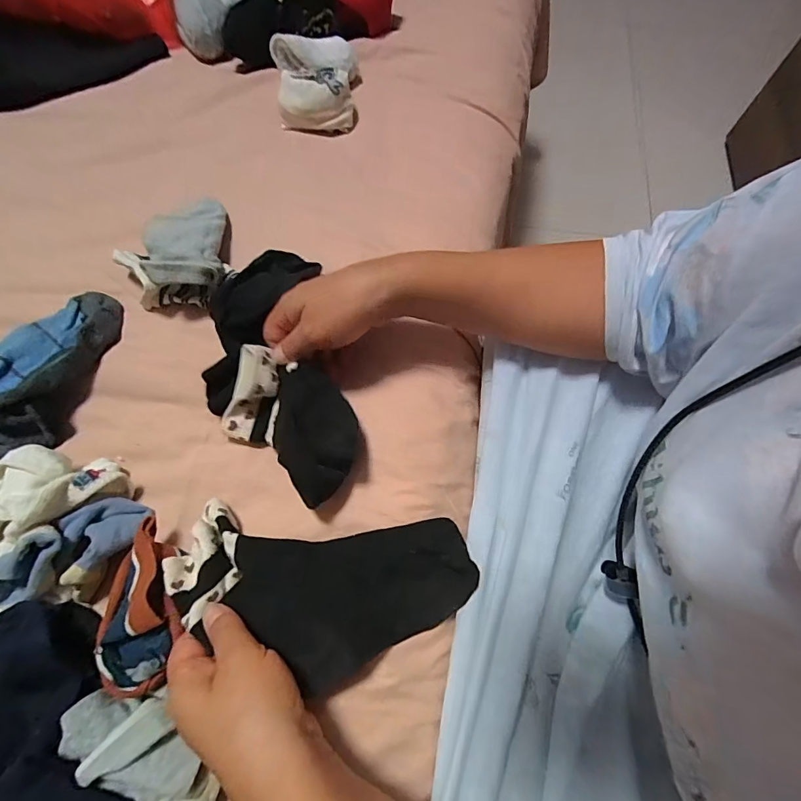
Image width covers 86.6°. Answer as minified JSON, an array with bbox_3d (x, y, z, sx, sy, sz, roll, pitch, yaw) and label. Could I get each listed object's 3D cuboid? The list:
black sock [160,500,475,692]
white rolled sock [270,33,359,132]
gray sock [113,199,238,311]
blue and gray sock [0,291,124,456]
[{"bbox_3d":[-0.051,0.136,0.299,0.210,0.044,0.108,6,69,-10],"label":"black sock"},{"bbox_3d":[-0.092,-0.360,0.478,0.093,0.047,0.091,-10,68,-4],"label":"white rolled sock"},{"bbox_3d":[-0.205,-0.145,0.389,0.081,0.057,0.119,-10,68,-4],"label":"gray sock"},{"bbox_3d":[-0.299,-0.032,0.351,0.063,0.047,0.156,11,69,4],"label":"blue and gray sock"}]

